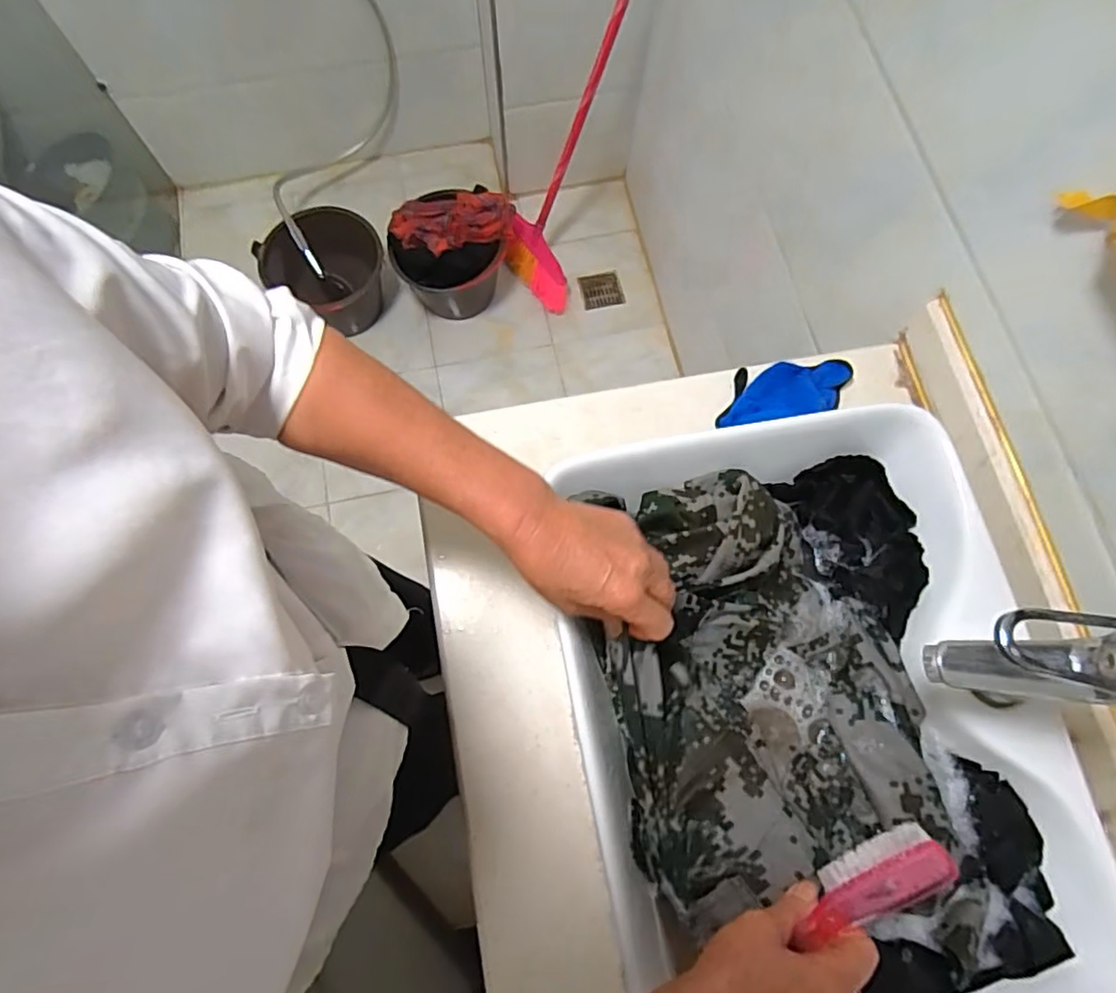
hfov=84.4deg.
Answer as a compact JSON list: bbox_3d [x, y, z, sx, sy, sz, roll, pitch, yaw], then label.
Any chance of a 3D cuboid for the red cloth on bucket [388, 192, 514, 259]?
[{"bbox_3d":[-0.238,-0.616,1.391,0.274,0.048,0.147,-4,73,-2],"label":"red cloth on bucket"}]

